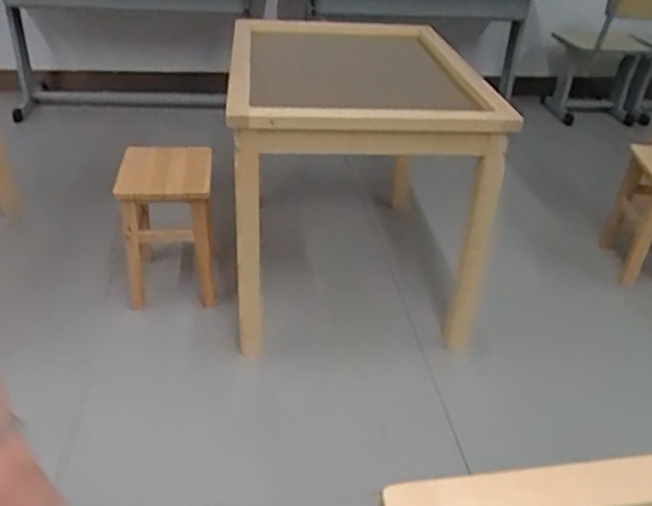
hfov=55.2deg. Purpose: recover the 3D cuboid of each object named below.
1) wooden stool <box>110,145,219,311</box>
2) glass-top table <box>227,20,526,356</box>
[{"bbox_3d":[-0.419,-0.080,1.669,0.232,0.353,0.301,-4,34,-11],"label":"wooden stool"},{"bbox_3d":[0.064,-0.209,1.643,0.607,0.569,0.756,-2,33,-7],"label":"glass-top table"}]

